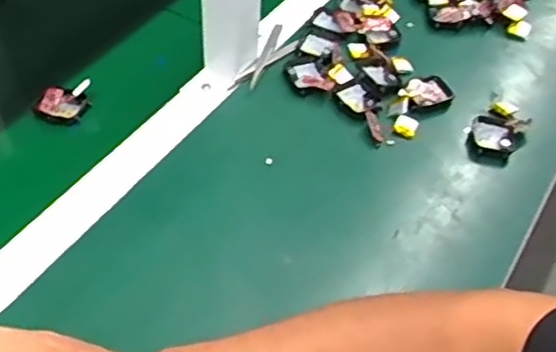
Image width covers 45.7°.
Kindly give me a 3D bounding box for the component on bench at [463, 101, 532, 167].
[{"bbox_3d":[0.206,-0.039,0.621,0.047,0.014,0.077,38,57,25],"label":"component on bench"}]

